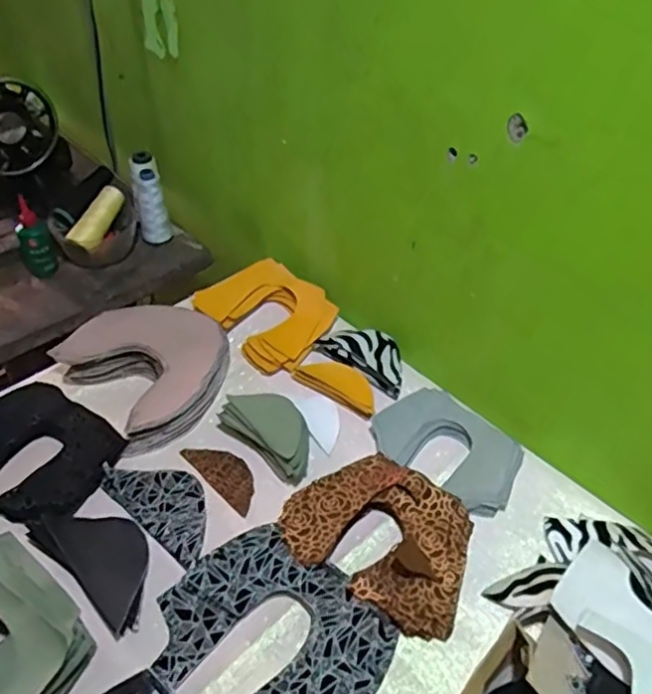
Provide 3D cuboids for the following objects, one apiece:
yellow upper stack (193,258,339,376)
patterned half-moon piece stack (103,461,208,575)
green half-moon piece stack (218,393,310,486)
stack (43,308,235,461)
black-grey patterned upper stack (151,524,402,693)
[{"bbox_3d":[-0.078,-0.048,0.844,0.133,0.043,0.174,-30,52,-31],"label":"yellow upper stack"},{"bbox_3d":[-0.161,0.158,0.649,0.143,0.010,0.072,32,50,27],"label":"patterned half-moon piece stack"},{"bbox_3d":[-0.062,0.089,0.694,0.117,0.052,0.050,35,52,30],"label":"green half-moon piece stack"},{"bbox_3d":[-0.201,0.017,0.756,0.181,0.054,0.176,-31,53,-31],"label":"stack"},{"bbox_3d":[-0.052,0.245,0.536,0.194,0.031,0.171,34,51,29],"label":"black-grey patterned upper stack"}]

